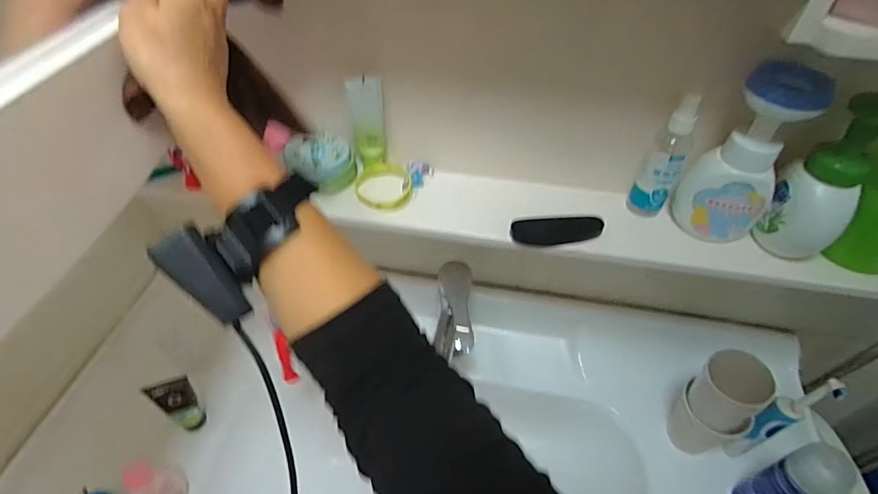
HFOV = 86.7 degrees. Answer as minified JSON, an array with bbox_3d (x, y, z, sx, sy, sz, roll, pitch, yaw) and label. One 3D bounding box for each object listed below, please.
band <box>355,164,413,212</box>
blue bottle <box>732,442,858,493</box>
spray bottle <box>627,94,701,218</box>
[{"bbox_3d":[-0.065,-0.072,0.545,0.065,0.018,0.071,-7,48,-6],"label":"band"},{"bbox_3d":[0.386,0.265,0.514,0.040,0.158,0.048,-16,49,-14],"label":"blue bottle"},{"bbox_3d":[0.229,-0.087,0.474,0.038,0.131,0.030,23,51,20],"label":"spray bottle"}]

